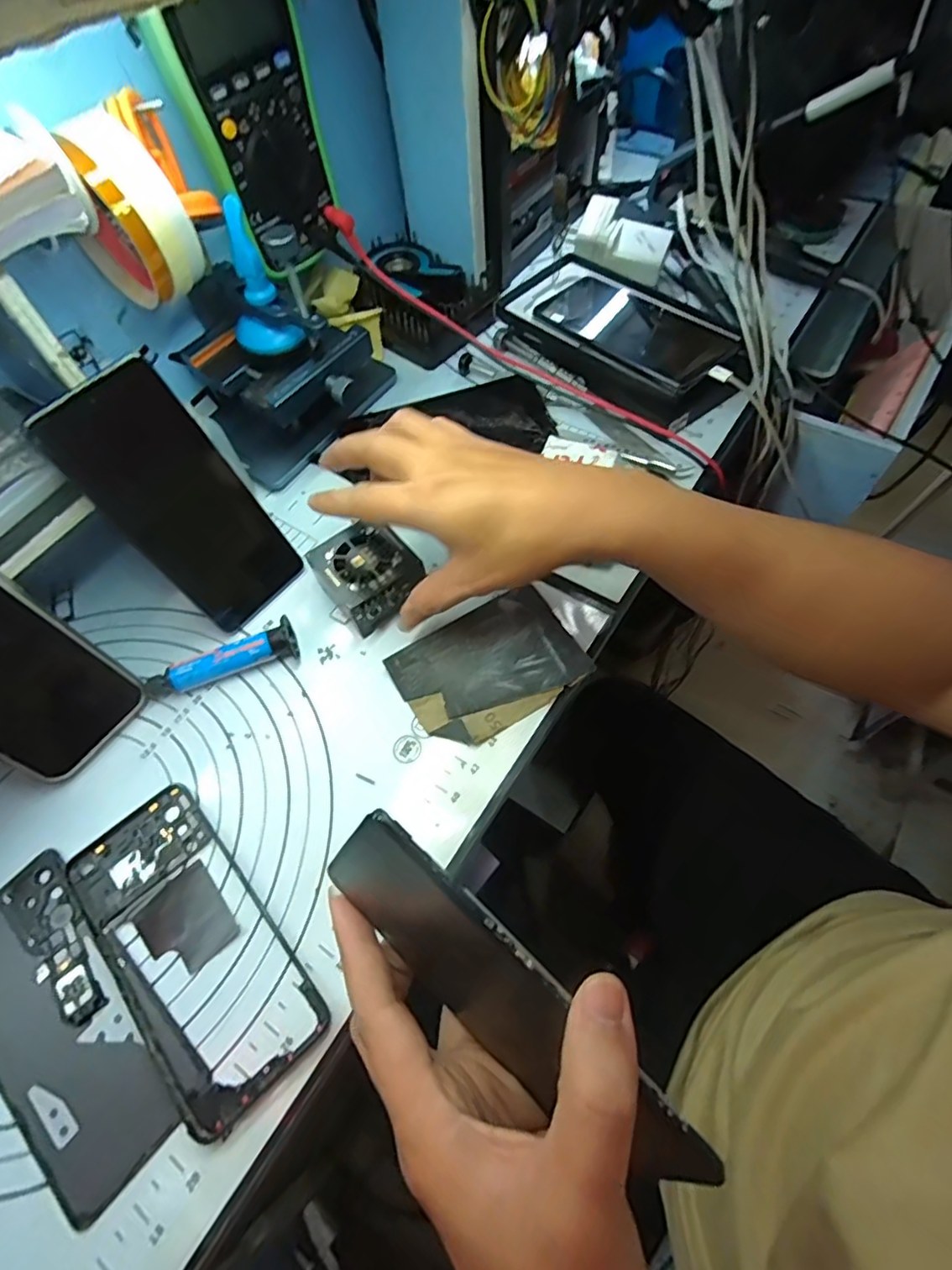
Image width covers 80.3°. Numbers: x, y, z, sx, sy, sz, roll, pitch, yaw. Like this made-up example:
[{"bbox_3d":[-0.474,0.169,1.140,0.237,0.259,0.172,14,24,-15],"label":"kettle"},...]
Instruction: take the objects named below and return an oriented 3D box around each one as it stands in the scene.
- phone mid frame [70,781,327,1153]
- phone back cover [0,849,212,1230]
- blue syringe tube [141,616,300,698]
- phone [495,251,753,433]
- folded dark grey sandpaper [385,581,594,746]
[{"bbox_3d":[-0.148,0.157,0.291,0.072,0.004,0.160,-40,66,-18],"label":"phone mid frame"},{"bbox_3d":[-0.204,0.187,0.278,0.157,0.006,0.069,37,68,21],"label":"phone back cover"},{"bbox_3d":[-0.161,0.016,0.360,0.091,0.022,0.025,-18,61,-8],"label":"blue syringe tube"},{"bbox_3d":[0.124,-0.260,0.475,0.116,0.024,0.218,-38,64,-16],"label":"phone"},{"bbox_3d":[0.009,0.020,0.357,0.109,0.011,0.076,-30,63,-14],"label":"folded dark grey sandpaper"}]

